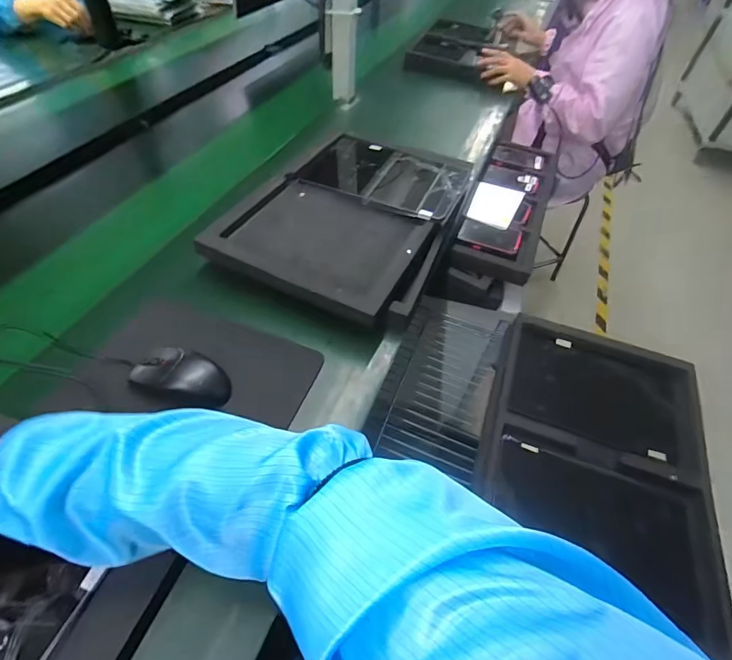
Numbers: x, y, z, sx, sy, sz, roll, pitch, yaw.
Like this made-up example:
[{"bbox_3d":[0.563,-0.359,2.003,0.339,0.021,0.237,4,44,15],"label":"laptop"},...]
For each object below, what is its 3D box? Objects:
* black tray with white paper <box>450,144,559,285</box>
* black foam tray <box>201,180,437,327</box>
[{"bbox_3d":[0.309,-0.279,0.892,0.150,0.040,0.483,20,52,10],"label":"black tray with white paper"},{"bbox_3d":[-0.056,-0.135,0.622,0.295,0.039,0.245,24,53,14],"label":"black foam tray"}]

